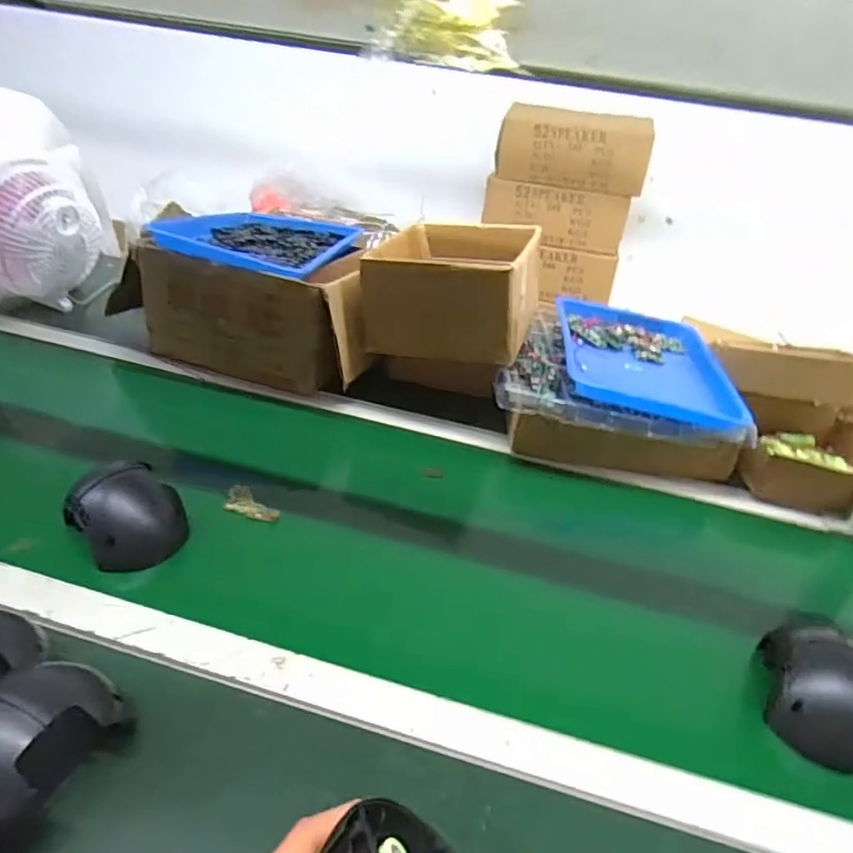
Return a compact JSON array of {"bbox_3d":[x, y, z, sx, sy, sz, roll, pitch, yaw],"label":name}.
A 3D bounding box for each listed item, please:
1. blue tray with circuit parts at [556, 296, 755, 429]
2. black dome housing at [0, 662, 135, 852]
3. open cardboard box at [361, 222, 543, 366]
[{"bbox_3d":[0.330,-0.110,0.940,0.252,0.049,0.355,9,30,3],"label":"blue tray with circuit parts"},{"bbox_3d":[-0.262,0.206,0.385,0.078,0.078,0.125,16,31,14],"label":"black dome housing"},{"bbox_3d":[0.057,-0.238,0.965,0.236,0.138,0.321,14,31,10],"label":"open cardboard box"}]

